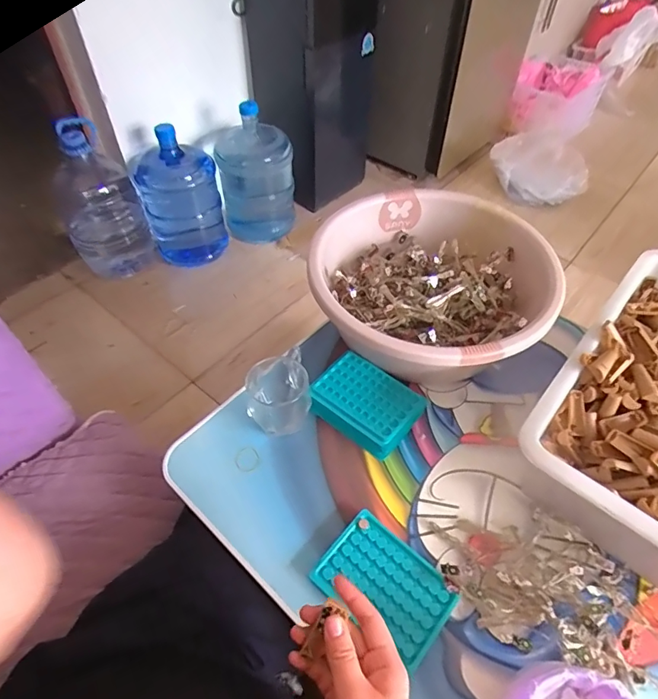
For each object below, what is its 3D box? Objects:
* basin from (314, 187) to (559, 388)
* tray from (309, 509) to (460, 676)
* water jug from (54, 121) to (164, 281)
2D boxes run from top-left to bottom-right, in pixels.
[{"bbox_3d":[0.140,-0.085,0.654,0.314,0.132,0.300,0,51,0],"label":"basin"},{"bbox_3d":[0.059,0.246,0.480,0.131,0.017,0.093,35,58,25],"label":"tray"},{"bbox_3d":[-0.660,-0.418,1.324,0.217,0.478,0.259,-28,56,-22],"label":"water jug"}]

